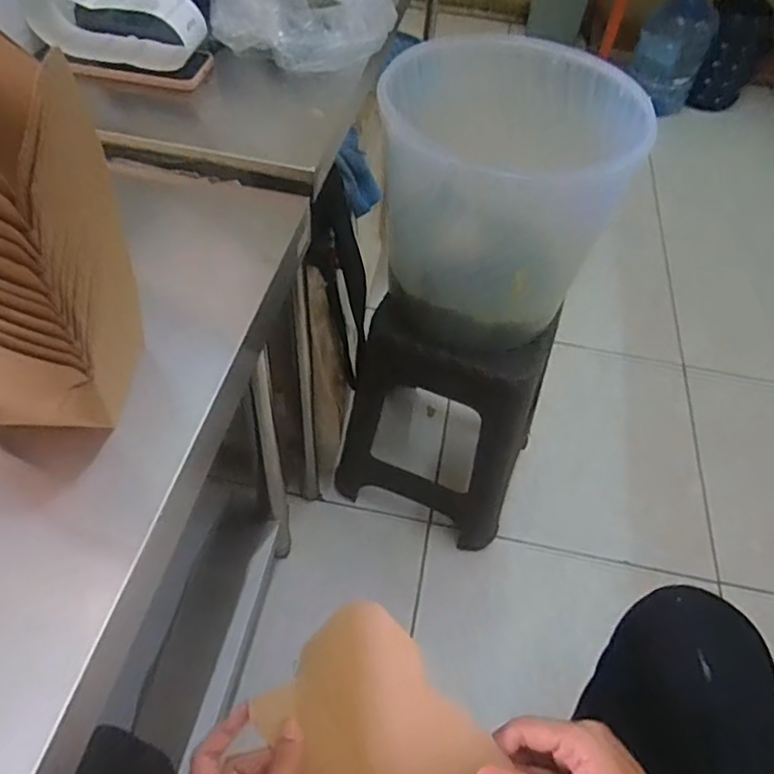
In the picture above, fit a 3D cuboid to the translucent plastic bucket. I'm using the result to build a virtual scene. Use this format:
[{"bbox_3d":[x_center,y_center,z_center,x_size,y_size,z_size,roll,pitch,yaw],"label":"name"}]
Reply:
[{"bbox_3d":[0.153,-0.283,0.857,0.317,0.287,0.295,2,52,-3],"label":"translucent plastic bucket"}]

